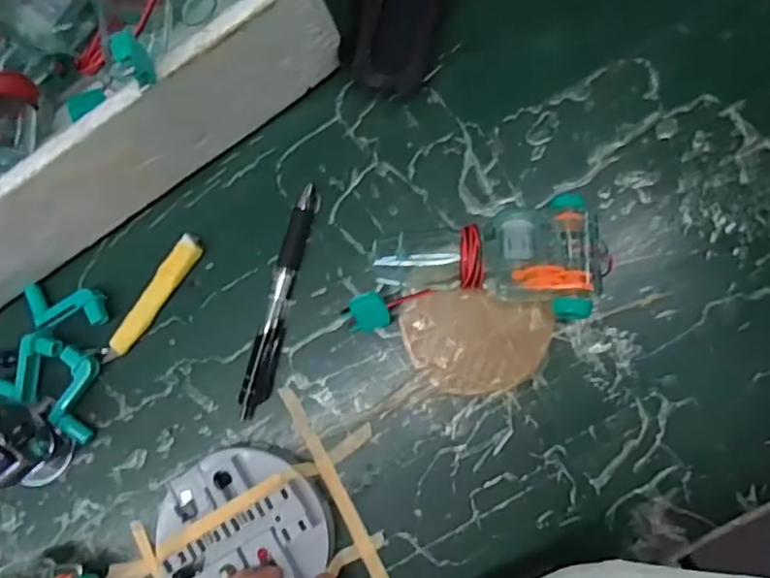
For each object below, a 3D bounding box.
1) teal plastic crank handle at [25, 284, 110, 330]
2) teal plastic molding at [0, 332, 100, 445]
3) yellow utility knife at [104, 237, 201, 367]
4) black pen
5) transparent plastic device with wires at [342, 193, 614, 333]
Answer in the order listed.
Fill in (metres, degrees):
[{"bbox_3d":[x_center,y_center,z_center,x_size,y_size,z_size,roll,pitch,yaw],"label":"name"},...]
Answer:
[{"bbox_3d":[-0.203,0.013,0.393,0.056,0.010,0.026,5,87,9],"label":"teal plastic crank handle"},{"bbox_3d":[-0.209,0.058,0.388,0.073,0.015,0.051,28,91,9],"label":"teal plastic molding"},{"bbox_3d":[-0.146,0.007,0.390,0.015,0.007,0.093,36,92,9],"label":"yellow utility knife"},{"bbox_3d":[-0.065,0.008,0.377,0.015,0.013,0.142,13,88,9],"label":"black pen"},{"bbox_3d":[0.050,-0.010,0.348,0.140,0.035,0.061,-8,85,8],"label":"transparent plastic device with wires"}]

